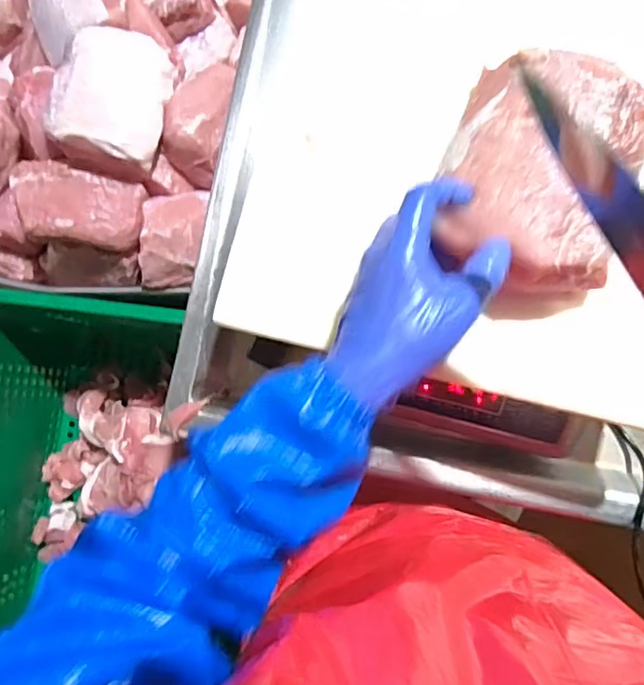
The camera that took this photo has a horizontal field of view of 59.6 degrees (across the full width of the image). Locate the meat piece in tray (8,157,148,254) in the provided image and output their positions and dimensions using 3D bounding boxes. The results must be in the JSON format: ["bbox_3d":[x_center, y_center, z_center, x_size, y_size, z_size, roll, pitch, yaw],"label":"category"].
[{"bbox_3d":[-0.299,-0.164,0.684,0.151,0.048,0.088,10,84,6],"label":"meat piece in tray"}]

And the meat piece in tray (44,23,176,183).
[{"bbox_3d":[-0.252,-0.283,0.673,0.123,0.075,0.159,15,85,-17],"label":"meat piece in tray"}]

